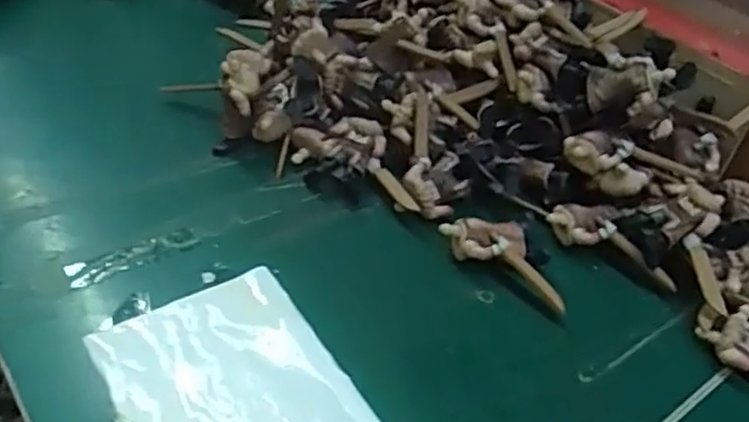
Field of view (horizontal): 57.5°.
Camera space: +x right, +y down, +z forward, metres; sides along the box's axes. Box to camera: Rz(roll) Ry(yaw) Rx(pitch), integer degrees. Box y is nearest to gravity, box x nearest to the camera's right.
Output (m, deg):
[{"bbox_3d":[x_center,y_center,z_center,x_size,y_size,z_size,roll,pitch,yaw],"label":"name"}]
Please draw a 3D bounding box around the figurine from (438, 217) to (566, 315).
[{"bbox_3d":[0.072,0.027,0.391,0.064,0.024,0.060,2,41,-7],"label":"figurine"}]

